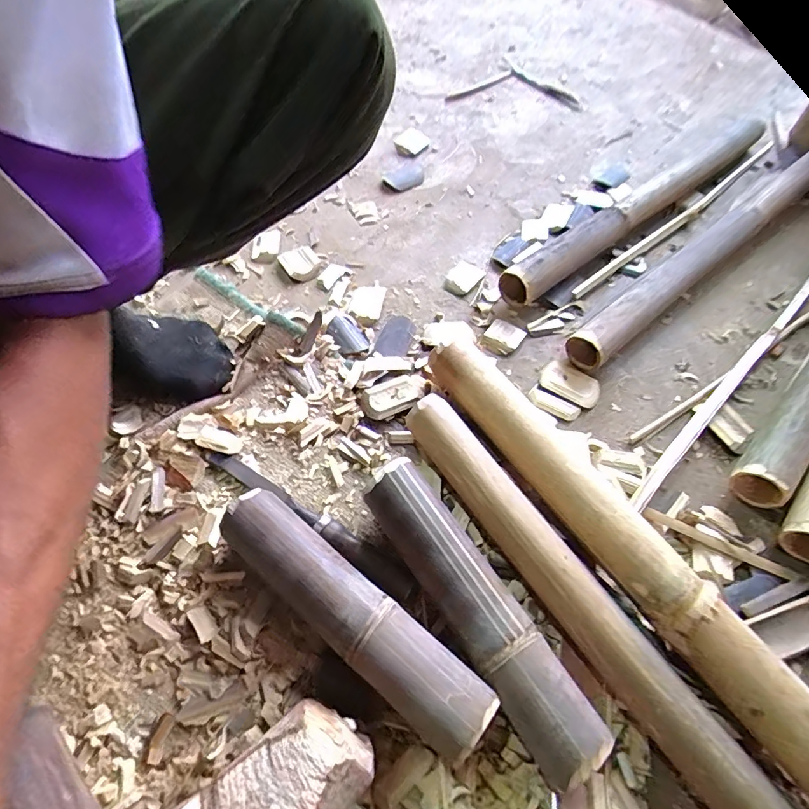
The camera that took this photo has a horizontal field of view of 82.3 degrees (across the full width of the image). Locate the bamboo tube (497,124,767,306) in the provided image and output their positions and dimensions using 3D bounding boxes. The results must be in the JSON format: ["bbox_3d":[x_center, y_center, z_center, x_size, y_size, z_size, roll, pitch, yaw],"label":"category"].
[{"bbox_3d":[0.352,-0.294,0.694,0.552,0.062,0.053,-35,66,-21],"label":"bamboo tube"}]

